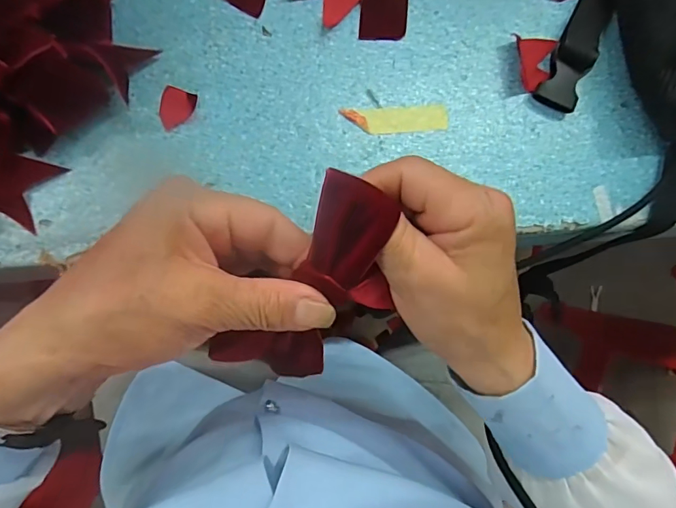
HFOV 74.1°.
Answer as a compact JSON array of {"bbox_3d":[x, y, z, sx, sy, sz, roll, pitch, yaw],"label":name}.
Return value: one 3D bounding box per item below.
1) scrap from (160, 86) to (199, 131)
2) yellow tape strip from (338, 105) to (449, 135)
[{"bbox_3d":[-0.104,-0.093,0.287,0.021,0.004,0.026,17,83,-4],"label":"scrap"},{"bbox_3d":[0.040,-0.091,0.302,0.071,0.004,0.018,-5,85,-7],"label":"yellow tape strip"}]

